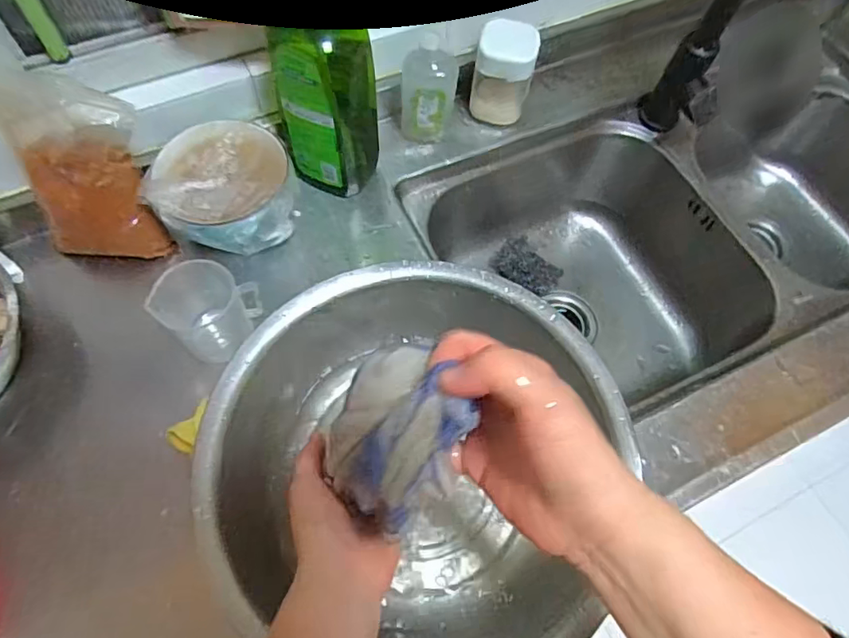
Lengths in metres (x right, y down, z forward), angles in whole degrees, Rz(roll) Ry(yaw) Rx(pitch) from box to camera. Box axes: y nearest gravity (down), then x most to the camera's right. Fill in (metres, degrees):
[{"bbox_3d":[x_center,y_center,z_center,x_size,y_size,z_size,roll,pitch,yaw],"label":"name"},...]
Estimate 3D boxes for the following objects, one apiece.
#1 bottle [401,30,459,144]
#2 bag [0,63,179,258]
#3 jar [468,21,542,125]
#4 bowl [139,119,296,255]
[{"bbox_3d":[0.005,-0.258,0.644,0.061,0.130,0.037,1,65,-1],"label":"bottle"},{"bbox_3d":[-0.338,-0.147,0.556,0.136,0.189,0.062,9,42,4],"label":"bag"},{"bbox_3d":[0.097,-0.298,0.678,0.068,0.096,0.063,0,65,-1],"label":"jar"},{"bbox_3d":[-0.208,-0.133,0.579,0.140,0.069,0.128,0,65,-1],"label":"bowl"}]

